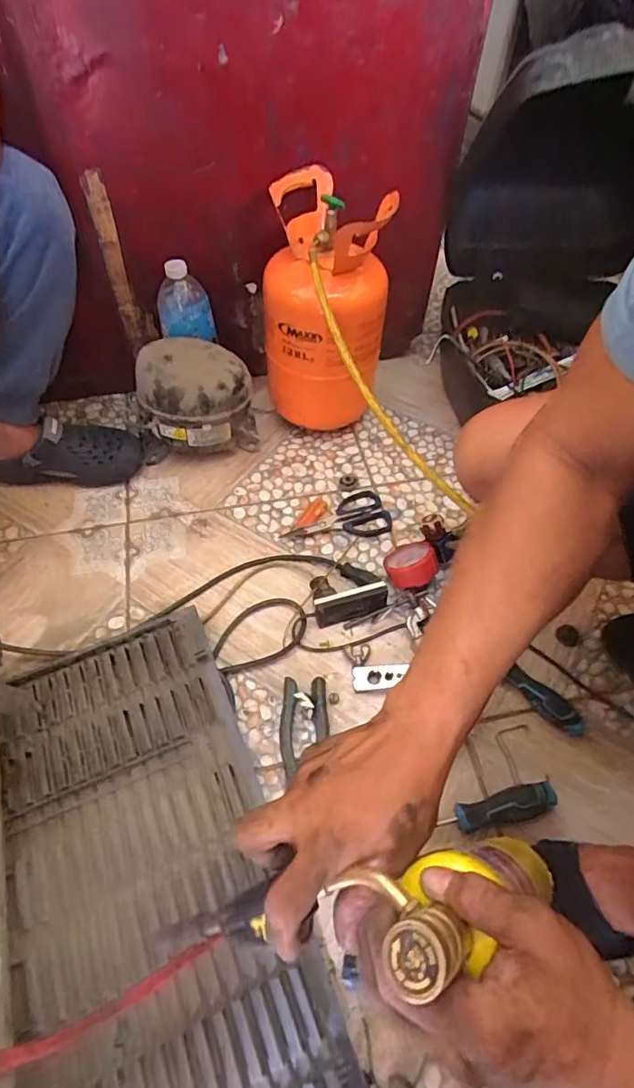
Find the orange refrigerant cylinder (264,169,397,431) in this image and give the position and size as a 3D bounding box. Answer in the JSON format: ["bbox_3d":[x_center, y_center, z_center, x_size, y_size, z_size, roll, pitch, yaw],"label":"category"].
[{"bbox_3d":[0.011,-0.357,0.801,0.178,0.309,0.184,0,55,-2],"label":"orange refrigerant cylinder"}]

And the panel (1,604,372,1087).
[{"bbox_3d":[-0.168,0.341,0.525,0.265,0.031,0.539,-18,57,-14],"label":"panel"}]

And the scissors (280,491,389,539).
[{"bbox_3d":[0.032,-0.034,0.810,0.169,0.010,0.084,-18,57,-14],"label":"scissors"}]

